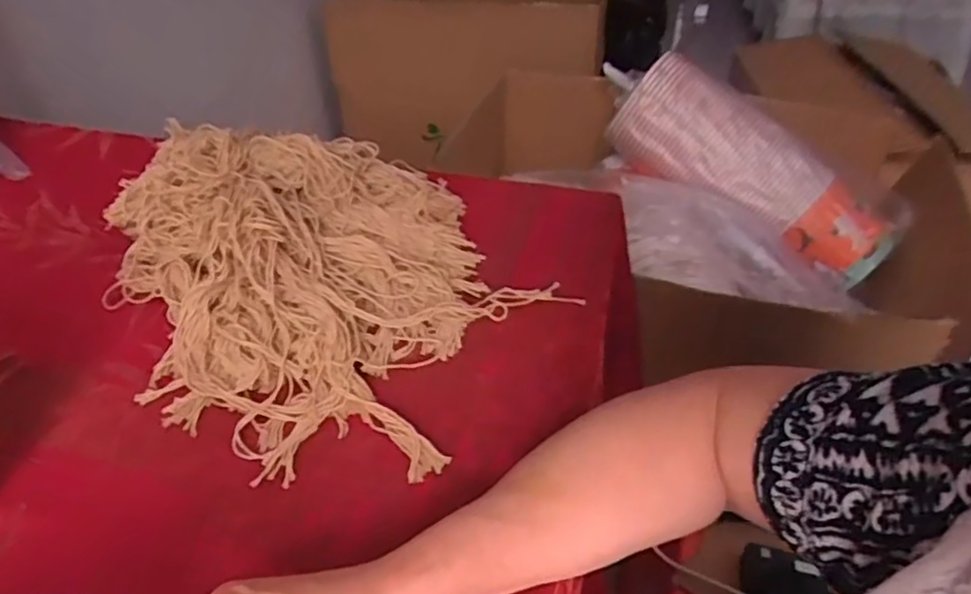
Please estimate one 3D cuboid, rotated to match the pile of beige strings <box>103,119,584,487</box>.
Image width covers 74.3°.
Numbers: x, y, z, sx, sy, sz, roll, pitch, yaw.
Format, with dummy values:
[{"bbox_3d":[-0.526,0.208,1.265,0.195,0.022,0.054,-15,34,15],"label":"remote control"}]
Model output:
[{"bbox_3d":[-0.119,-0.029,0.490,0.296,0.089,0.352,-22,46,-22],"label":"pile of beige strings"}]

